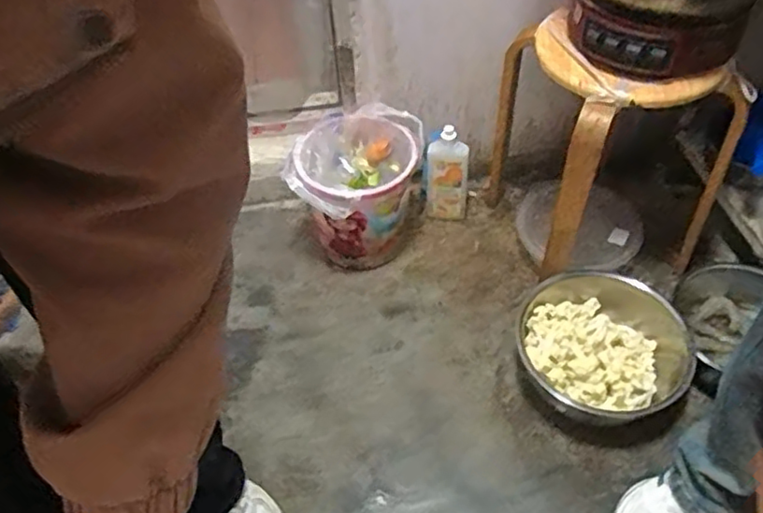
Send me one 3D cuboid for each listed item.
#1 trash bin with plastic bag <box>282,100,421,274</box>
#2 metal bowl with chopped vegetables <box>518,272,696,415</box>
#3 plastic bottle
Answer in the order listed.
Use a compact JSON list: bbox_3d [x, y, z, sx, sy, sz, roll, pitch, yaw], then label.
[{"bbox_3d":[-0.038,-0.114,1.192,0.196,0.241,0.239,15,51,16],"label":"trash bin with plastic bag"},{"bbox_3d":[0.346,0.155,1.041,0.267,0.101,0.255,-1,49,2],"label":"metal bowl with chopped vegetables"},{"bbox_3d":[0.128,-0.154,1.233,0.081,0.195,0.055,0,49,3],"label":"plastic bottle"}]

